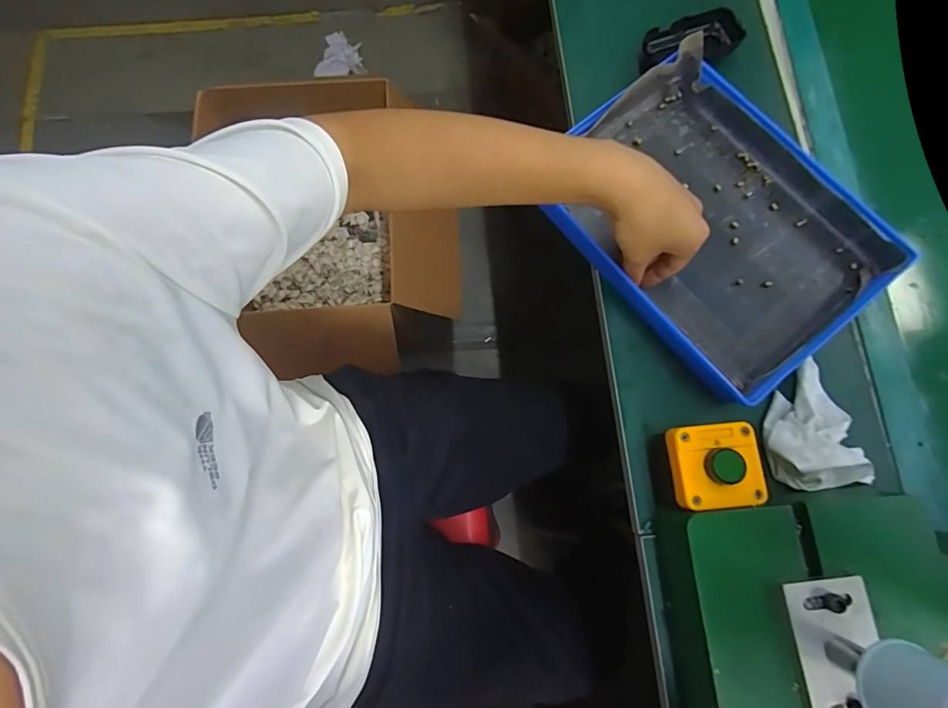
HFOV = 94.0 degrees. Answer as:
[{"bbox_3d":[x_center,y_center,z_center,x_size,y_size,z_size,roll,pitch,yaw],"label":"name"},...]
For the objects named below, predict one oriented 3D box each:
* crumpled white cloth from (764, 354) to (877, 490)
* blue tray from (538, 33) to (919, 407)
[{"bbox_3d":[0.314,0.069,0.411,0.086,0.037,0.115,-13,78,-3],"label":"crumpled white cloth"},{"bbox_3d":[0.245,-0.143,0.458,0.258,0.039,0.321,-40,80,-8],"label":"blue tray"}]

